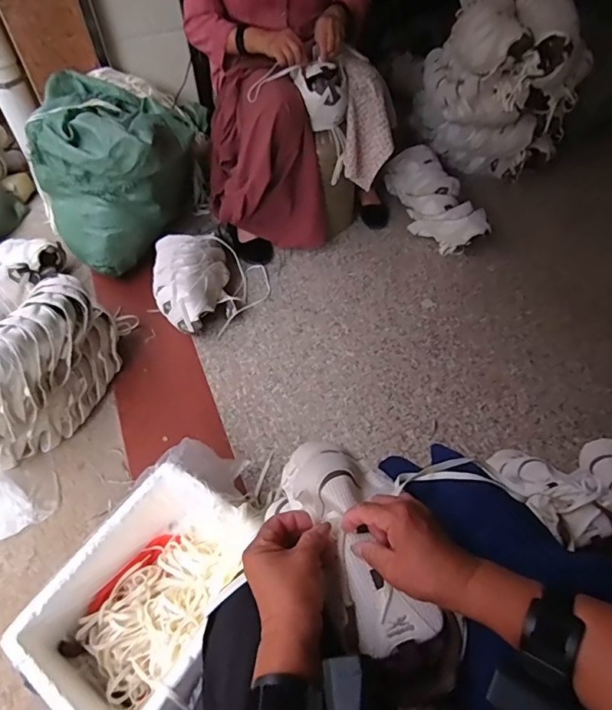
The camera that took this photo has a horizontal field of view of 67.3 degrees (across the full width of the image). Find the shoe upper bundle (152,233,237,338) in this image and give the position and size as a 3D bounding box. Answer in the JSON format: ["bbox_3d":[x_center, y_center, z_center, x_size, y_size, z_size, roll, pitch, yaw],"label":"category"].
[{"bbox_3d":[-0.306,-0.196,1.237,0.197,0.113,0.301,-11,52,-7],"label":"shoe upper bundle"}]

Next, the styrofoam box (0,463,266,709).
[{"bbox_3d":[-0.239,0.401,0.754,0.271,0.156,0.355,27,57,21],"label":"styrofoam box"}]

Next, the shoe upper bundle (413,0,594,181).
[{"bbox_3d":[0.644,-0.914,1.536,0.500,0.423,0.400,18,59,17],"label":"shoe upper bundle"}]

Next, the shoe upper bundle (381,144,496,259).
[{"bbox_3d":[0.402,-0.501,1.459,0.171,0.141,0.396,-16,56,-6],"label":"shoe upper bundle"}]

